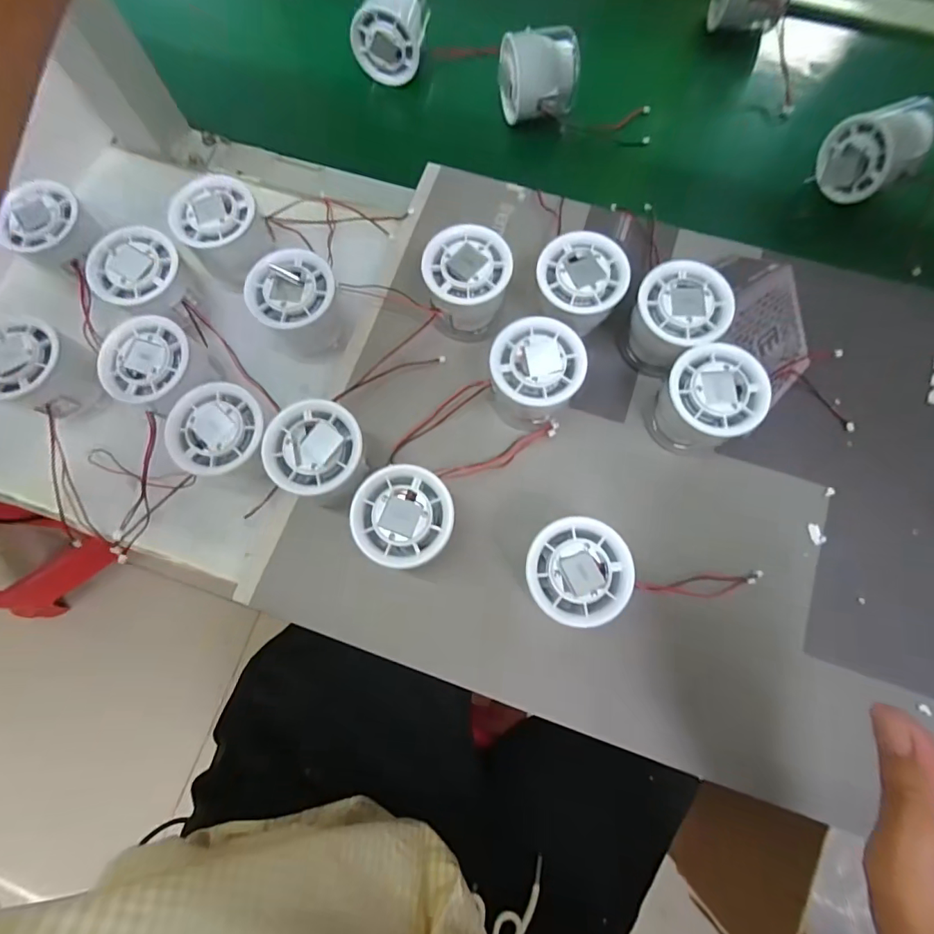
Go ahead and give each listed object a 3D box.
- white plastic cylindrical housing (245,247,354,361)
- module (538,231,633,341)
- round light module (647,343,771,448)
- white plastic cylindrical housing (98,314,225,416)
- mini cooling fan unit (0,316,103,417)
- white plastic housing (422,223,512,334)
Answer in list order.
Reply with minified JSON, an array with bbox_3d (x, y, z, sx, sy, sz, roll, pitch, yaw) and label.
[{"bbox_3d":[-0.113,-0.110,0.325,0.055,0.064,0.053,0,75,0],"label":"white plastic cylindrical housing"},{"bbox_3d":[0.075,-0.120,0.322,0.056,0.051,0.057,0,75,0],"label":"module"},{"bbox_3d":[0.150,-0.040,0.302,0.057,0.054,0.056,0,75,0],"label":"round light module"},{"bbox_3d":[-0.199,-0.062,0.312,0.054,0.050,0.056,0,75,0],"label":"white plastic cylindrical housing"},{"bbox_3d":[-0.280,-0.063,0.310,0.044,0.045,0.053,25,77,6],"label":"mini cooling fan unit"},{"bbox_3d":[0.001,-0.124,0.326,0.055,0.051,0.057,0,75,0],"label":"white plastic housing"}]

